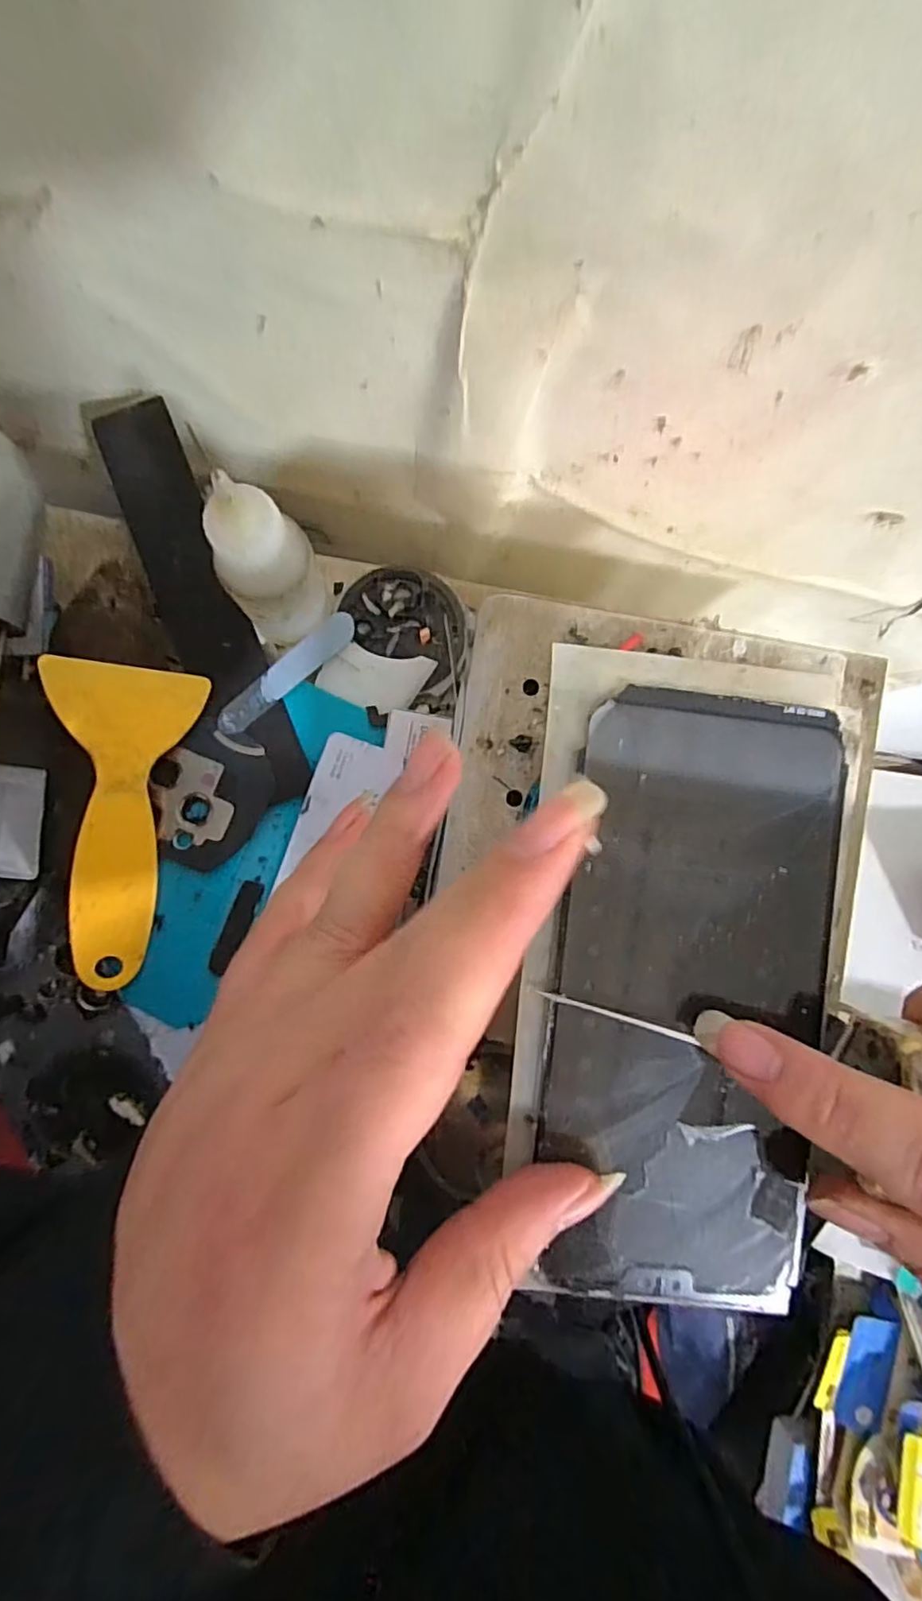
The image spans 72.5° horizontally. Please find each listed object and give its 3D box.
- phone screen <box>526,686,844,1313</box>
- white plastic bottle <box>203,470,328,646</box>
[{"bbox_3d":[0.061,0.051,0.167,0.072,0.005,0.156,6,89,-6],"label":"phone screen"},{"bbox_3d":[-0.070,-0.087,0.233,0.031,0.099,0.033,0,89,-6],"label":"white plastic bottle"}]

